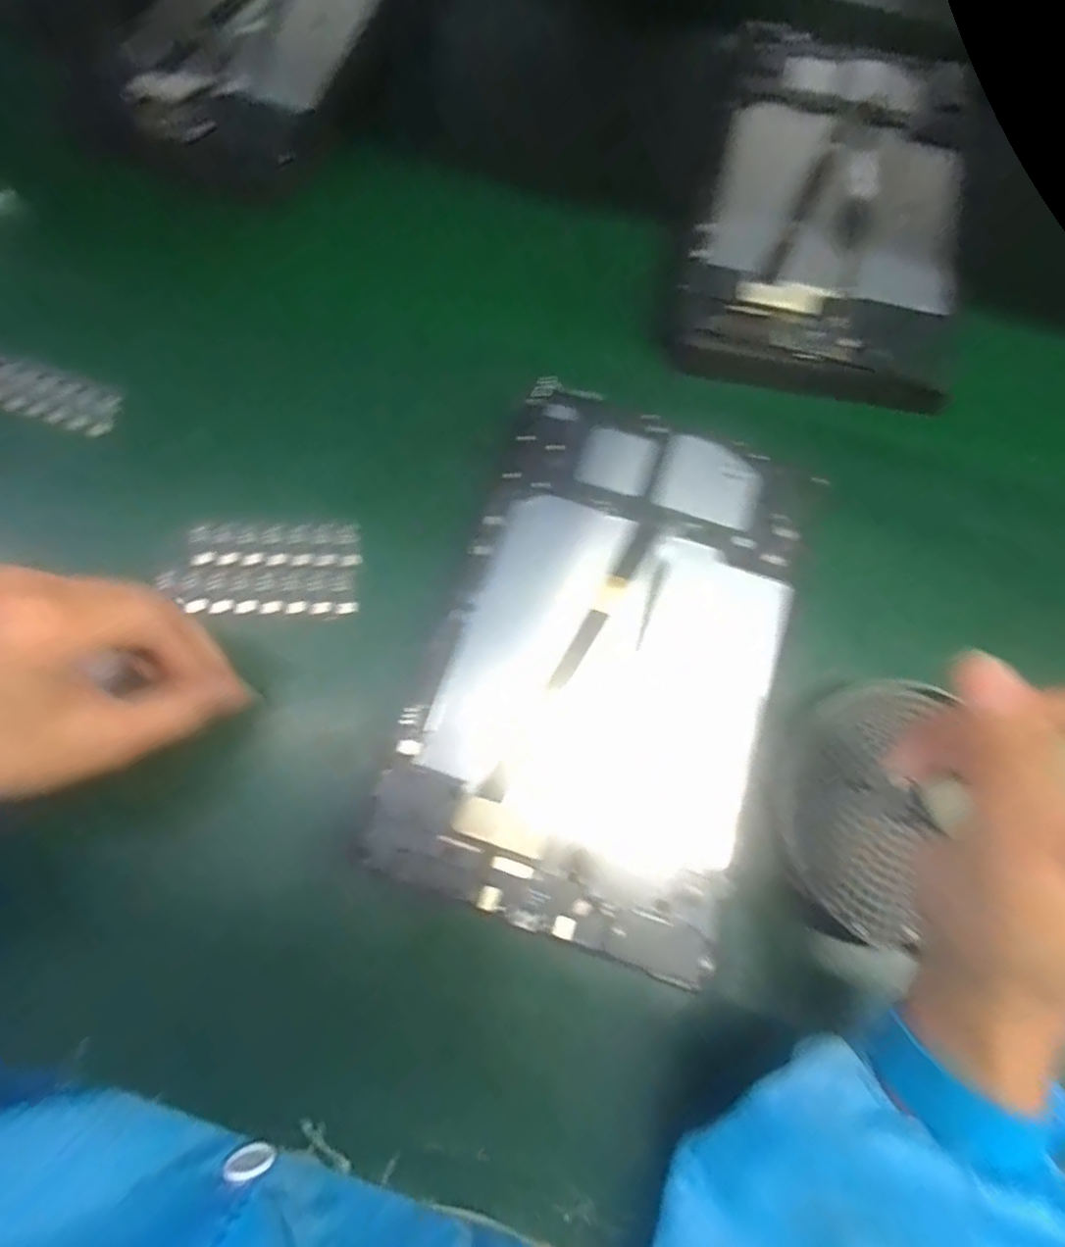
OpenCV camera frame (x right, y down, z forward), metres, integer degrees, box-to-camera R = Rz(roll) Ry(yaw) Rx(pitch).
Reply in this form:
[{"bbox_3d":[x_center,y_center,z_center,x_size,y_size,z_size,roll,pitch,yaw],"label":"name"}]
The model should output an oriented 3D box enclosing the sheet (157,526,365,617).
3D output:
[{"bbox_3d":[-0.132,-0.027,0.319,0.091,0.004,0.048,0,73,-2],"label":"sheet"}]

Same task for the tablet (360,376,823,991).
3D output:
[{"bbox_3d":[0.034,0.013,0.290,0.145,0.014,0.232,20,73,4],"label":"tablet"}]

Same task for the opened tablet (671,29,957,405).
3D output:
[{"bbox_3d":[0.174,-0.243,0.377,0.146,0.014,0.247,13,73,2],"label":"opened tablet"}]

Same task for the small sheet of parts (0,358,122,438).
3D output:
[{"bbox_3d":[-0.270,-0.125,0.348,0.097,0.007,0.028,17,81,4],"label":"small sheet of parts"}]

